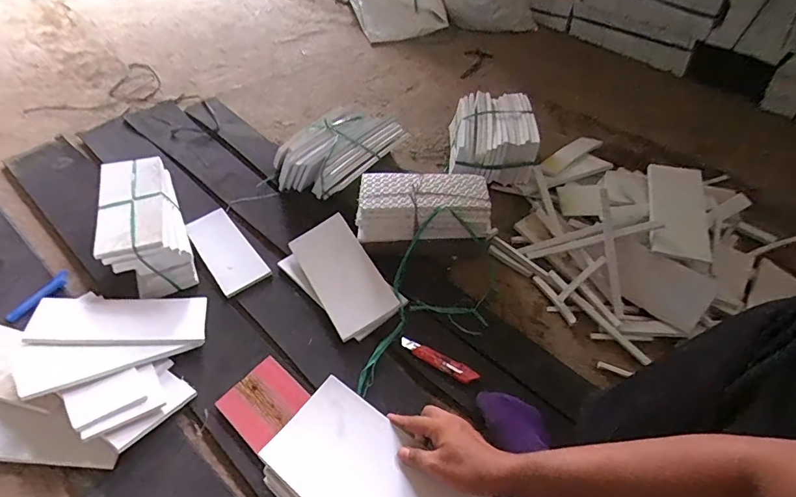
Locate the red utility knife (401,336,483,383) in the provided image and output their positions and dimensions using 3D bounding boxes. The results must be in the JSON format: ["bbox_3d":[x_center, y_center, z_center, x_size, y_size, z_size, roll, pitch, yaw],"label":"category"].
[{"bbox_3d":[0.078,0.215,0.863,0.159,0.018,0.032,26,52,20],"label":"red utility knife"}]

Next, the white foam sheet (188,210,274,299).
[{"bbox_3d":[-0.395,0.003,1.027,0.106,0.014,0.236,-29,63,-28],"label":"white foam sheet"}]

